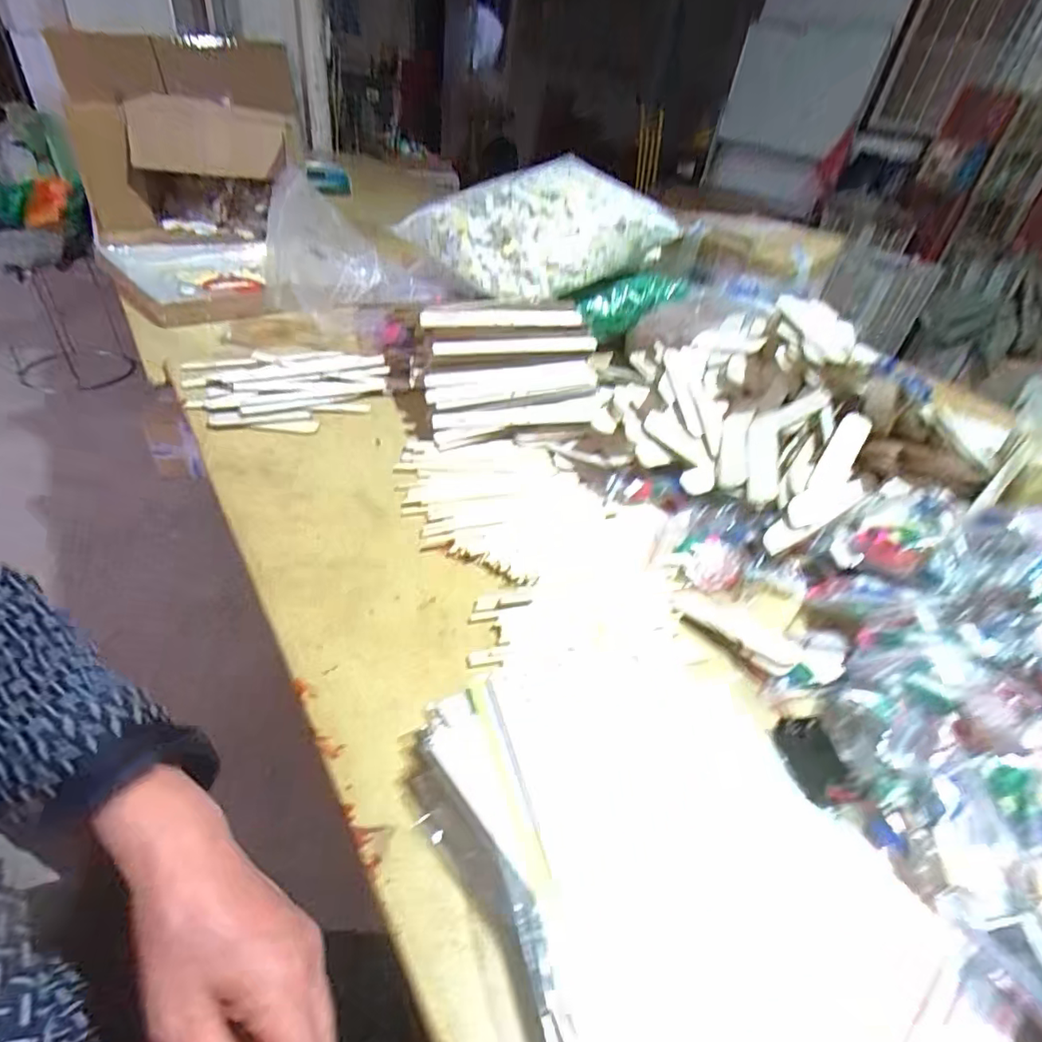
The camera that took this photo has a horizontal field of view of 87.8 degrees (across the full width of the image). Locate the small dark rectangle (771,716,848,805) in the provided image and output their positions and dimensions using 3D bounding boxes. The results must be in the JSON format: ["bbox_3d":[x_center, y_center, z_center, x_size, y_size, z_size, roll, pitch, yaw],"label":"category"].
[{"bbox_3d":[0.193,0.158,0.360,0.029,0.017,0.057,0,42,-3],"label":"small dark rectangle"}]

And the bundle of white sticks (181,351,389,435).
[{"bbox_3d":[-0.279,-0.162,0.663,0.227,0.025,0.175,-16,45,-19],"label":"bundle of white sticks"}]

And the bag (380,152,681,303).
[{"bbox_3d":[0.034,-0.465,0.842,0.385,0.130,0.243,-14,44,-26],"label":"bag"}]

